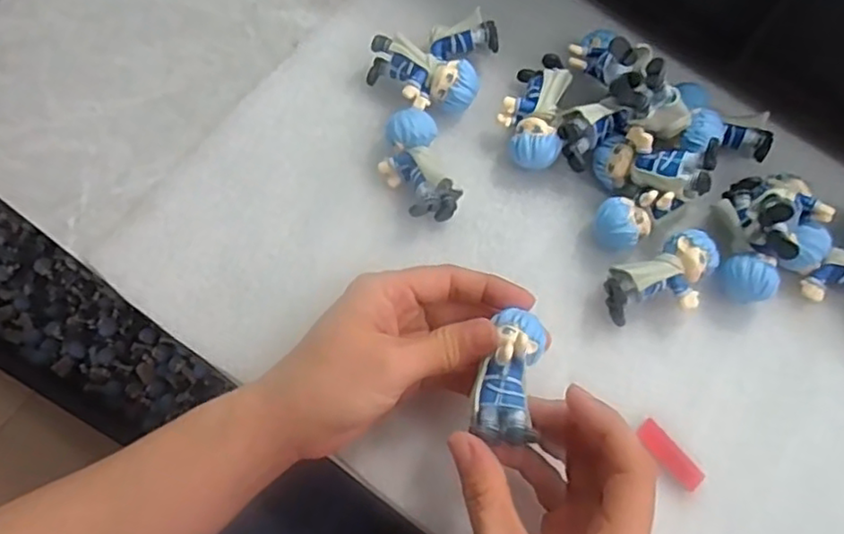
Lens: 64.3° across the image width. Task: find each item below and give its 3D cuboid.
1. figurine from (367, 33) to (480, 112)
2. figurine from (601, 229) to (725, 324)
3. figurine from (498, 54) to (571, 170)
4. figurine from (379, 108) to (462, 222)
[{"bbox_3d":[-0.001,-0.105,0.381,0.063,0.028,0.029,19,70,5],"label":"figurine"},{"bbox_3d":[0.124,0.008,0.348,0.061,0.029,0.034,-27,72,-11],"label":"figurine"},{"bbox_3d":[0.062,-0.086,0.378,0.034,0.029,0.065,12,70,3],"label":"figurine"},{"bbox_3d":[-0.002,-0.053,0.365,0.034,0.029,0.060,-21,71,-9],"label":"figurine"}]

